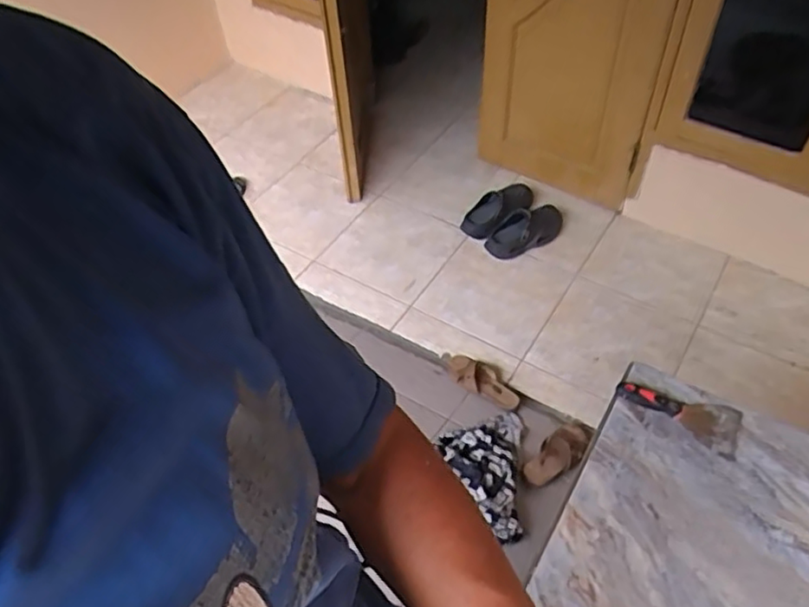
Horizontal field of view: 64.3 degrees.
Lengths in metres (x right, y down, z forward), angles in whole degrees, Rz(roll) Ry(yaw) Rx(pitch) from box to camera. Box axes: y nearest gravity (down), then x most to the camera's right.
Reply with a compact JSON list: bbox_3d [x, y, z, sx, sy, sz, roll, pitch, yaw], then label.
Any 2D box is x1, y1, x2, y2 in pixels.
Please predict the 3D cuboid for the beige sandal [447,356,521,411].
[{"bbox_3d":[0.227,0.228,1.896,0.251,0.066,0.107,30,61,18],"label":"beige sandal"}]

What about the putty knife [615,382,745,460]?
[{"bbox_3d":[0.468,0.186,1.102,0.203,0.021,0.084,21,59,14],"label":"putty knife"}]

